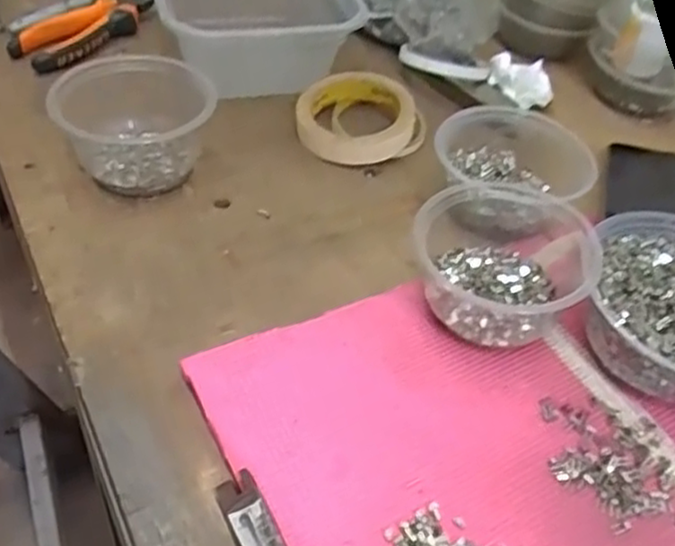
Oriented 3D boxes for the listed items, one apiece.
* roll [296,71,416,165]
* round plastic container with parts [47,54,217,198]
[{"bbox_3d":[0.016,-0.134,0.620,0.096,0.031,0.096,2,48,-3],"label":"roll"},{"bbox_3d":[-0.153,-0.113,0.549,0.114,0.067,0.101,-4,47,-12],"label":"round plastic container with parts"}]

